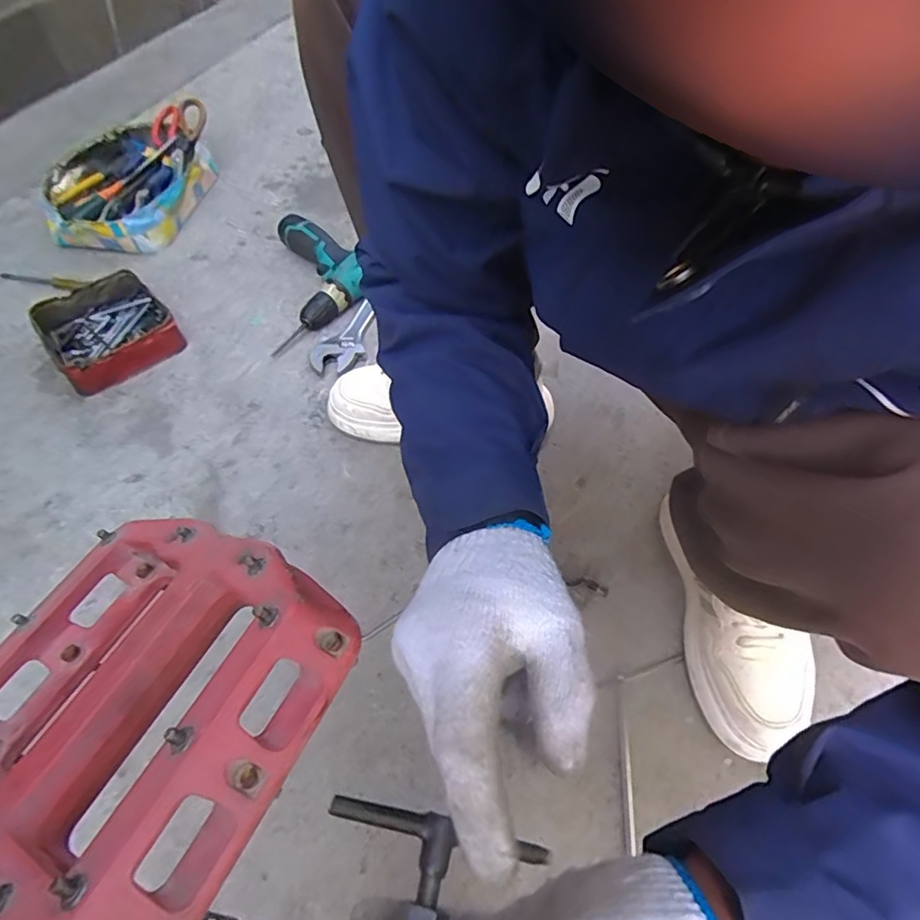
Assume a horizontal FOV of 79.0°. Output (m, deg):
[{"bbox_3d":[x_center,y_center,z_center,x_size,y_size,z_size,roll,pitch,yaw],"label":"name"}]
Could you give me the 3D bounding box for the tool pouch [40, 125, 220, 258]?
[{"bbox_3d":[-0.565,-0.477,0.952,0.236,0.066,0.314,10,57,5],"label":"tool pouch"}]

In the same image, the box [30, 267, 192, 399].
[{"bbox_3d":[-0.489,-0.181,0.776,0.154,0.042,0.157,-37,65,-23],"label":"box"}]

